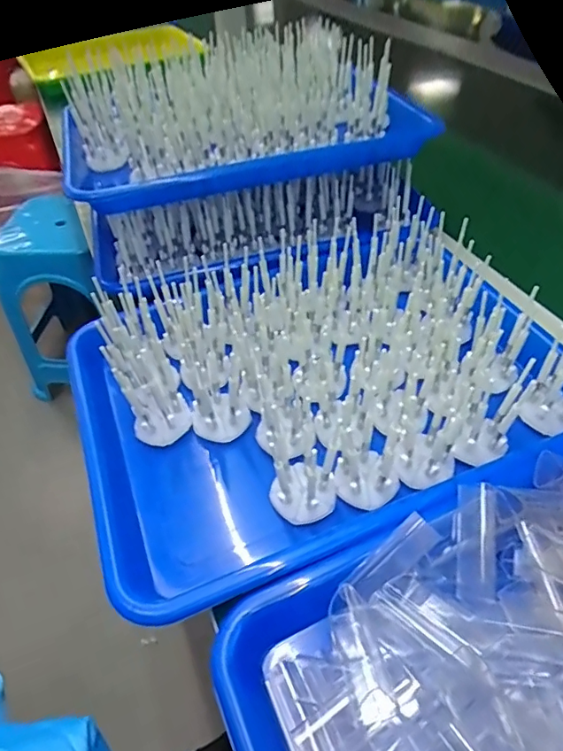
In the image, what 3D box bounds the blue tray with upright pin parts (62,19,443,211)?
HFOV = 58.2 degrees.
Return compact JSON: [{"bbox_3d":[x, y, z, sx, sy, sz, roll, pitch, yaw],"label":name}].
[{"bbox_3d":[-0.048,-0.252,0.473,0.316,0.077,0.223,-19,48,-13],"label":"blue tray with upright pin parts"}]

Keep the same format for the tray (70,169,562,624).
[{"bbox_3d":[0.023,-0.011,0.358,0.332,0.068,0.257,-21,48,-16],"label":"tray"}]

